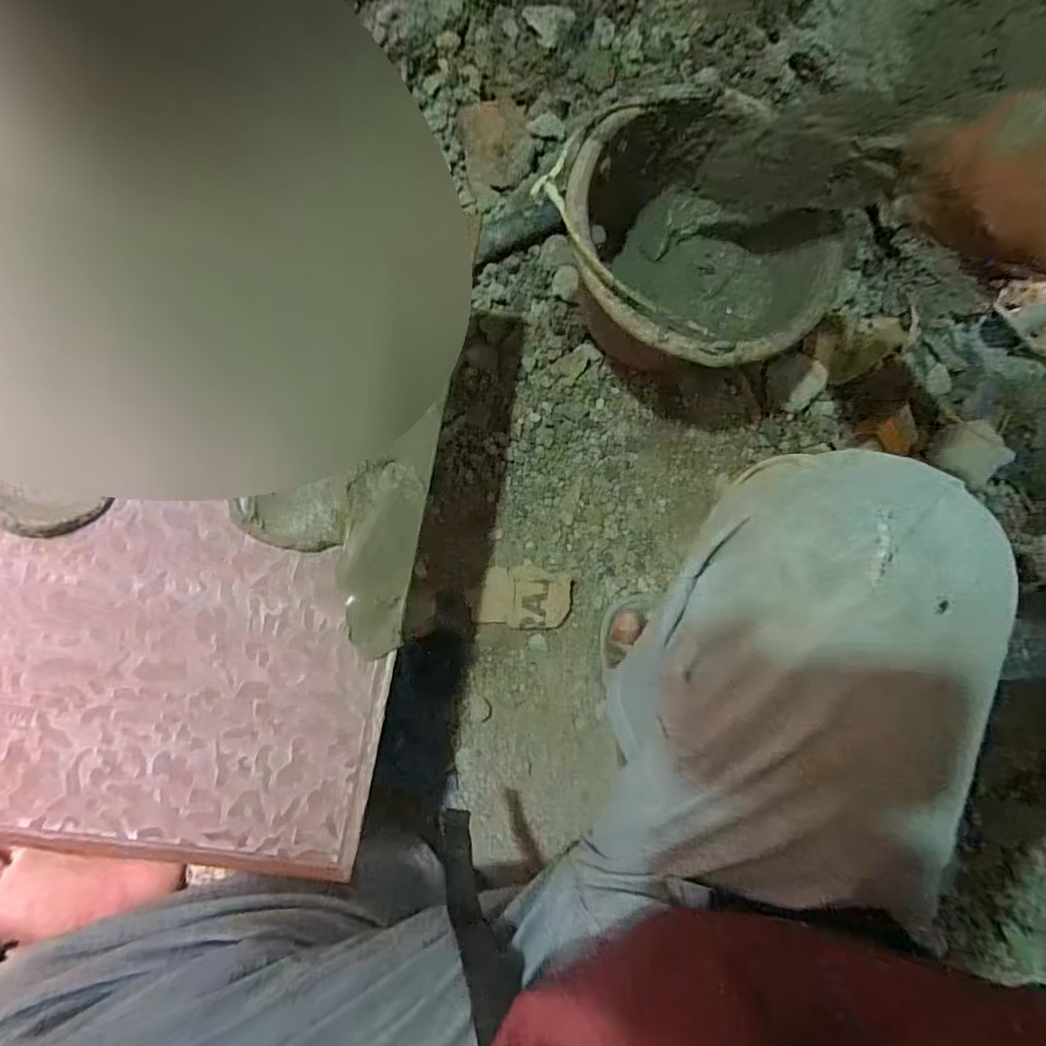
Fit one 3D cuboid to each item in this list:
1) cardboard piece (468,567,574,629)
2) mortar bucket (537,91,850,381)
[{"bbox_3d":[-0.004,0.081,0.585,0.105,0.027,0.060,7,84,-4],"label":"cardboard piece"},{"bbox_3d":[0.141,-0.243,0.541,0.216,0.175,0.236,0,85,-5],"label":"mortar bucket"}]

